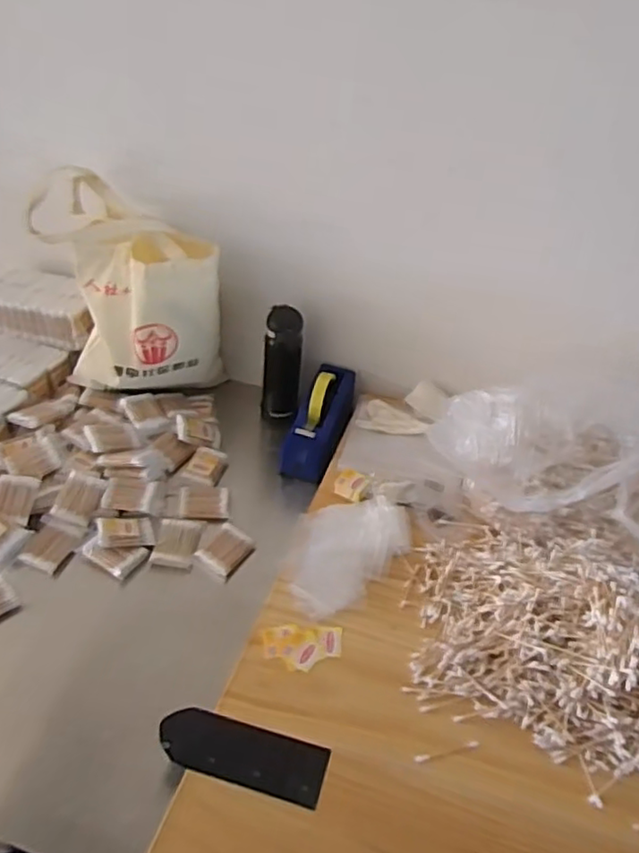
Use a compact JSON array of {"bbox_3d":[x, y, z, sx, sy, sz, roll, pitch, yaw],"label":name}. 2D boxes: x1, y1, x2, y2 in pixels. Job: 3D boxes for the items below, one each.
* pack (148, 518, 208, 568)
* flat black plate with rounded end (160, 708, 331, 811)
[{"bbox_3d":[-0.204,0.165,0.903,0.063,0.015,0.083,4,41,-1],"label":"pack"},{"bbox_3d":[-0.079,0.336,0.642,0.171,0.008,0.058,13,41,9],"label":"flat black plate with rounded end"}]

